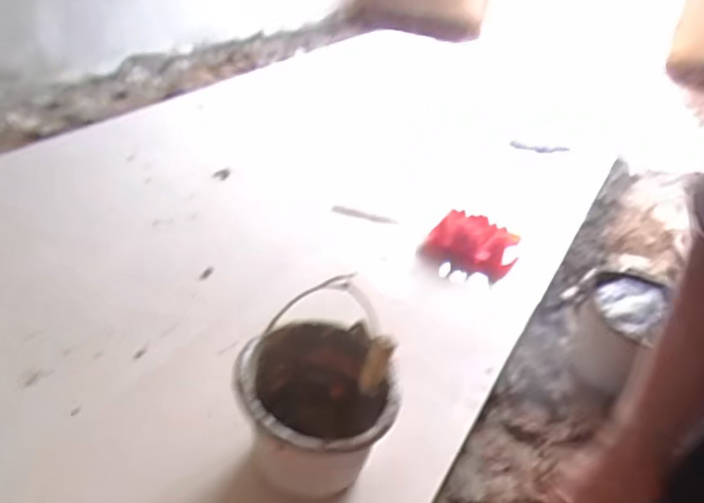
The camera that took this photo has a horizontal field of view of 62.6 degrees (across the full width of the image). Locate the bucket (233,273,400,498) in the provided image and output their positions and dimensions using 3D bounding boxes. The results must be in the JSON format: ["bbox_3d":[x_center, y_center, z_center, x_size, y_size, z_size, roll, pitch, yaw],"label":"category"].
[{"bbox_3d":[-0.059,0.210,0.947,0.248,0.373,0.276,1,32,-7],"label":"bucket"}]

